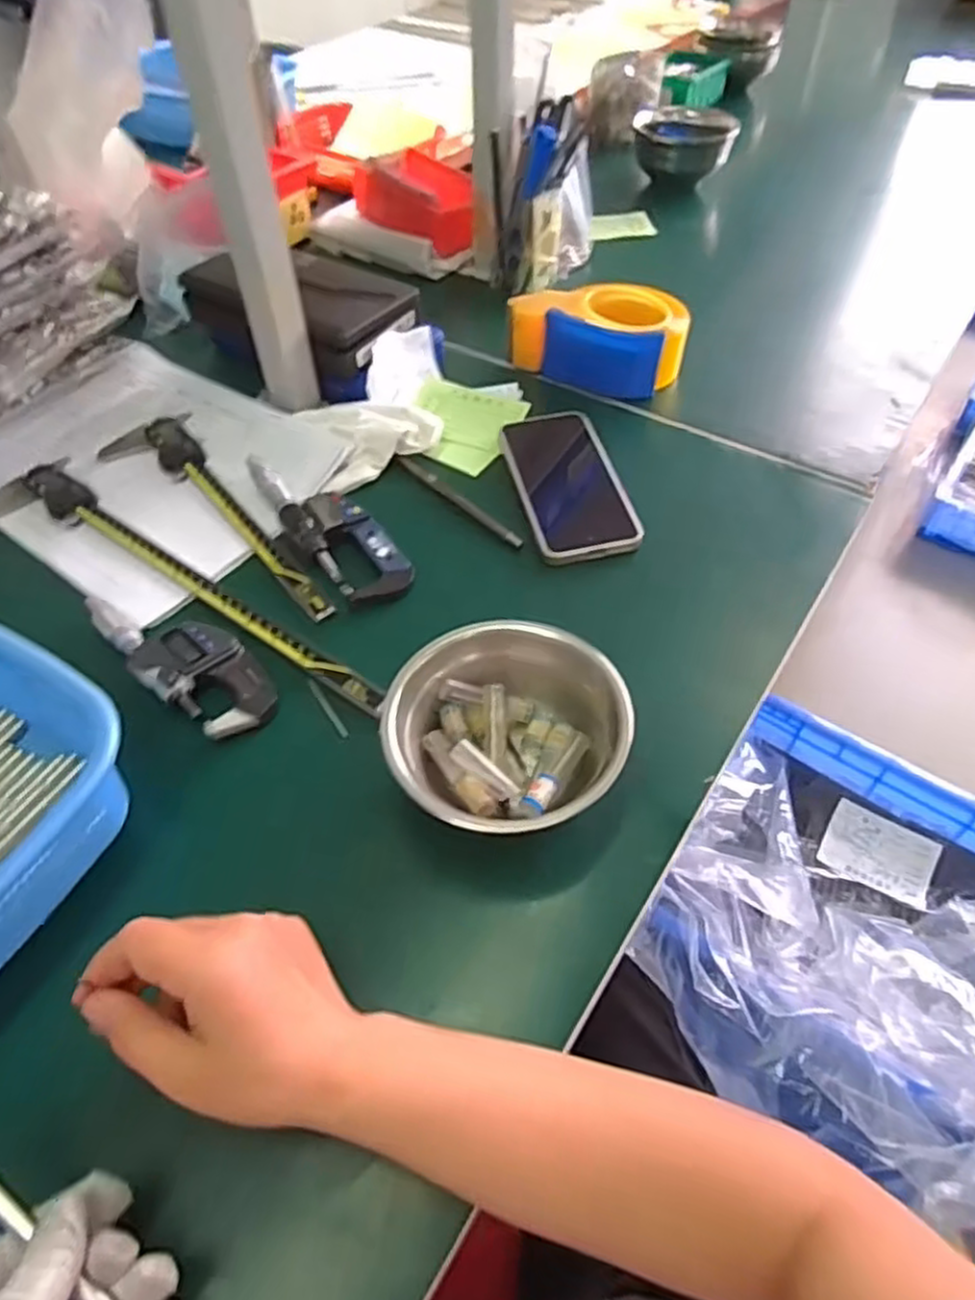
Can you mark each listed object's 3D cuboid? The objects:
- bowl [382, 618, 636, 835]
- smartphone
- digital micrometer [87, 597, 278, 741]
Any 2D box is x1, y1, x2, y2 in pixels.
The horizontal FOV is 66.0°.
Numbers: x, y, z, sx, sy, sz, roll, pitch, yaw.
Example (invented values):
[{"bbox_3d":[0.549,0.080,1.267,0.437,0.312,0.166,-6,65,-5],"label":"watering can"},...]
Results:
[{"bbox_3d":[0.011,0.044,0.423,0.131,0.060,0.131,-1,53,0],"label":"bowl"},{"bbox_3d":[0.061,-0.130,0.581,0.074,0.015,0.159,-10,53,-7],"label":"smartphone"},{"bbox_3d":[-0.197,0.003,0.481,0.148,0.021,0.056,32,59,22],"label":"digital micrometer"}]

